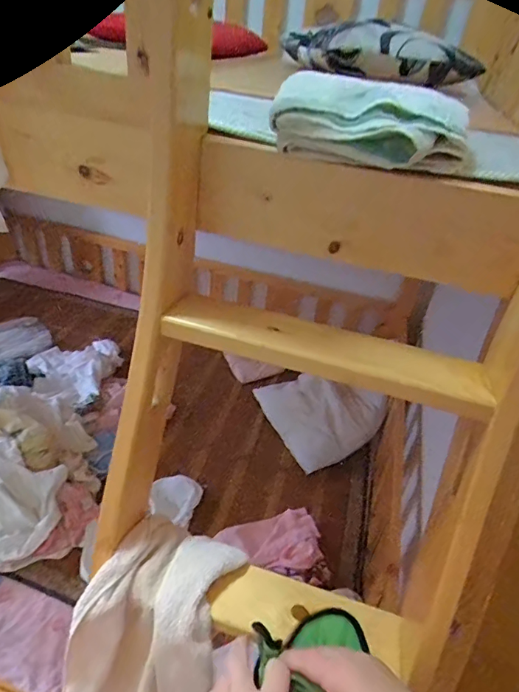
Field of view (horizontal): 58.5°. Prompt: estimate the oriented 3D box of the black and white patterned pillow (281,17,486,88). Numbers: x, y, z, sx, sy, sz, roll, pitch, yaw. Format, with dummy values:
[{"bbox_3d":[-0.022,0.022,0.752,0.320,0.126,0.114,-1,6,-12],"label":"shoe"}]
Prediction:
[{"bbox_3d":[0.267,-0.675,1.057,0.336,0.101,0.309,-5,37,-17],"label":"black and white patterned pillow"}]

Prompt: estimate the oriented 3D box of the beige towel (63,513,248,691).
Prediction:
[{"bbox_3d":[-0.136,0.398,0.575,0.181,0.349,0.136,23,17,20],"label":"beige towel"}]

